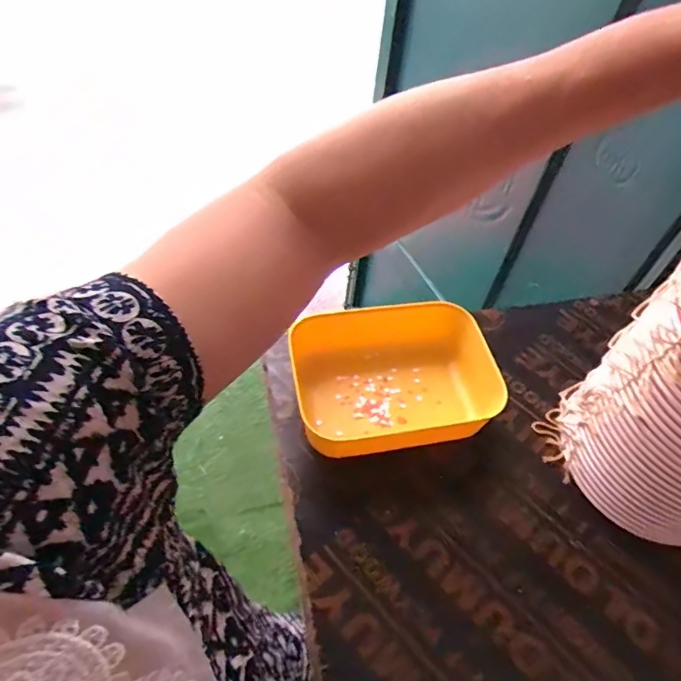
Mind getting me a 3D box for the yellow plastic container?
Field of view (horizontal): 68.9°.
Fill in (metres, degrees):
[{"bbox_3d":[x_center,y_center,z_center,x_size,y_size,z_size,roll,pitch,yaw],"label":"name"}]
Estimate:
[{"bbox_3d":[0.055,0.037,0.486,0.198,0.054,0.141,-6,51,-10],"label":"yellow plastic container"}]

